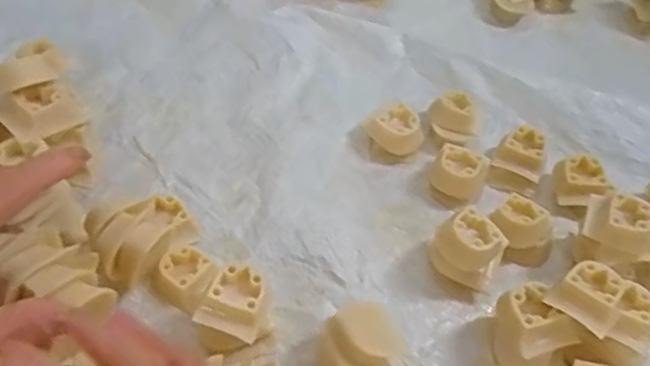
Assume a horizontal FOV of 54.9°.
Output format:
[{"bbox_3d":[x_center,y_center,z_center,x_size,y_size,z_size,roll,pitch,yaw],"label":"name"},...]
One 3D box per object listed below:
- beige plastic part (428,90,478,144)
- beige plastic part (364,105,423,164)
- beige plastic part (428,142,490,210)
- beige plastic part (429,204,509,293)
[{"bbox_3d":[0.105,-0.054,0.511,0.039,0.024,0.033,18,52,10],"label":"beige plastic part"},{"bbox_3d":[0.054,-0.039,0.498,0.038,0.029,0.033,-16,54,-17],"label":"beige plastic part"},{"bbox_3d":[0.100,-0.007,0.476,0.040,0.029,0.035,22,52,13],"label":"beige plastic part"},{"bbox_3d":[0.095,0.048,0.420,0.041,0.050,0.043,2,51,-3],"label":"beige plastic part"}]

